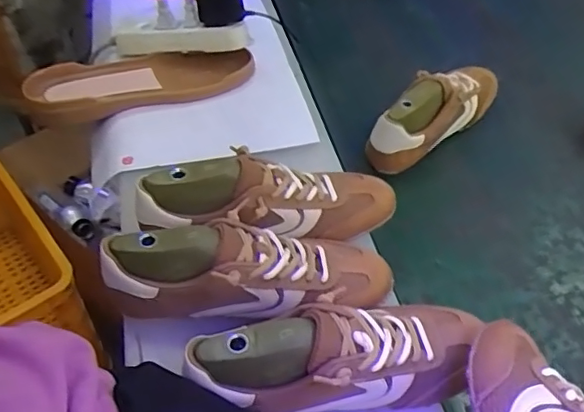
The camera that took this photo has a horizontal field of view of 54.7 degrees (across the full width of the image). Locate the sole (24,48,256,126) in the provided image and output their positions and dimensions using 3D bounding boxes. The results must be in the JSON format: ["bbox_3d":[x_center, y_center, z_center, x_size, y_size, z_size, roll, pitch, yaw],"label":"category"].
[{"bbox_3d":[-0.184,-0.162,0.707,0.273,0.037,0.101,-15,52,-13],"label":"sole"}]

